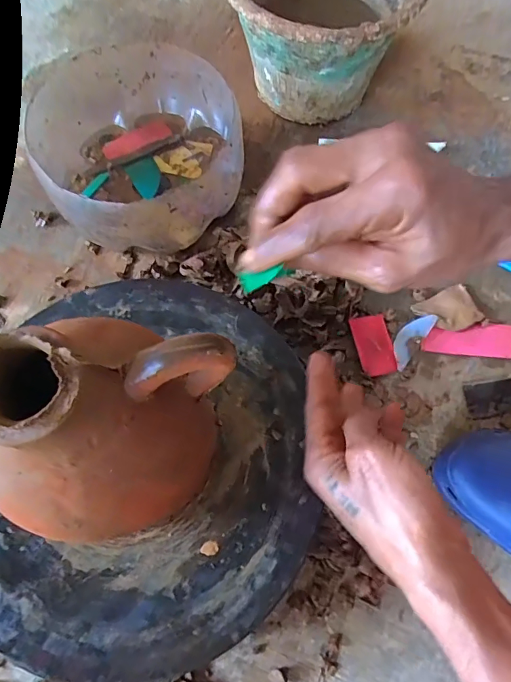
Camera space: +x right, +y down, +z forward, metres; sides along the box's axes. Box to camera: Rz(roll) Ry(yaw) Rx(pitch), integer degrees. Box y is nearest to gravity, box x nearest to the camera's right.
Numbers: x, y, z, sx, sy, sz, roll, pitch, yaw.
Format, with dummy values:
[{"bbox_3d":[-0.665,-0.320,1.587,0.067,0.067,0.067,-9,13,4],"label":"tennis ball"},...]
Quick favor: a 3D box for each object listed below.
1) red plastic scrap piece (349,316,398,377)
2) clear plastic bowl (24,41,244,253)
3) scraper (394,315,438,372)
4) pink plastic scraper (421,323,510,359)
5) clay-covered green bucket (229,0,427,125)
[{"bbox_3d":[0.139,0.004,0.513,0.040,0.004,0.071,-14,75,3],"label":"red plastic scrap piece"},{"bbox_3d":[-0.142,-0.225,0.548,0.236,0.126,0.252,-6,68,-2],"label":"clear plastic bowl"},{"bbox_3d":[0.183,-0.003,0.516,0.028,0.004,0.076,36,87,14],"label":"scraper"},{"bbox_3d":[0.254,-0.004,0.517,0.109,0.010,0.043,6,76,5],"label":"pink plastic scraper"},{"bbox_3d":[0.083,-0.427,0.605,0.245,0.175,0.256,0,68,0],"label":"clay-covered green bucket"}]

